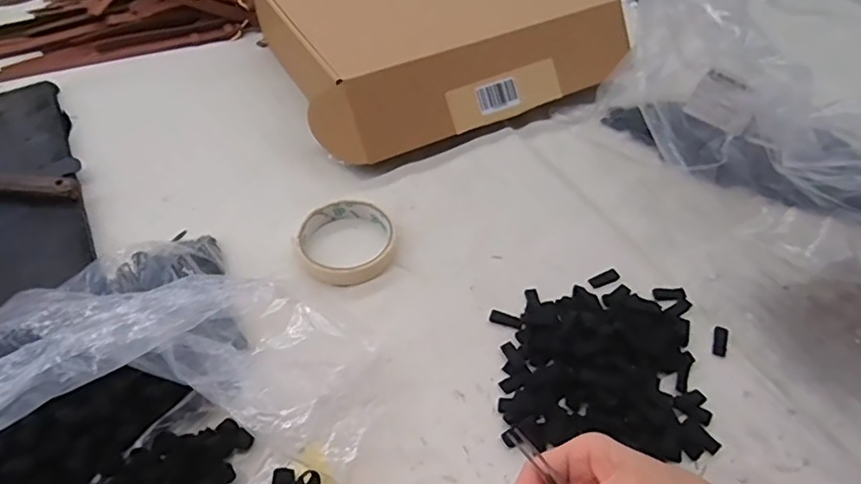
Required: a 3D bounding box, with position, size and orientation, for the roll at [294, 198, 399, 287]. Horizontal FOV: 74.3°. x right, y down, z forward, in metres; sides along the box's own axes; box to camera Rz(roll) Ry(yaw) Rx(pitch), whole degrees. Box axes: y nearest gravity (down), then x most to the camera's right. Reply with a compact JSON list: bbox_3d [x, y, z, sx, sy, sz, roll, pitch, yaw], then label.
[{"bbox_3d":[-0.072,-0.001,0.492,0.084,0.021,0.082,1,48,-1],"label":"roll"}]

